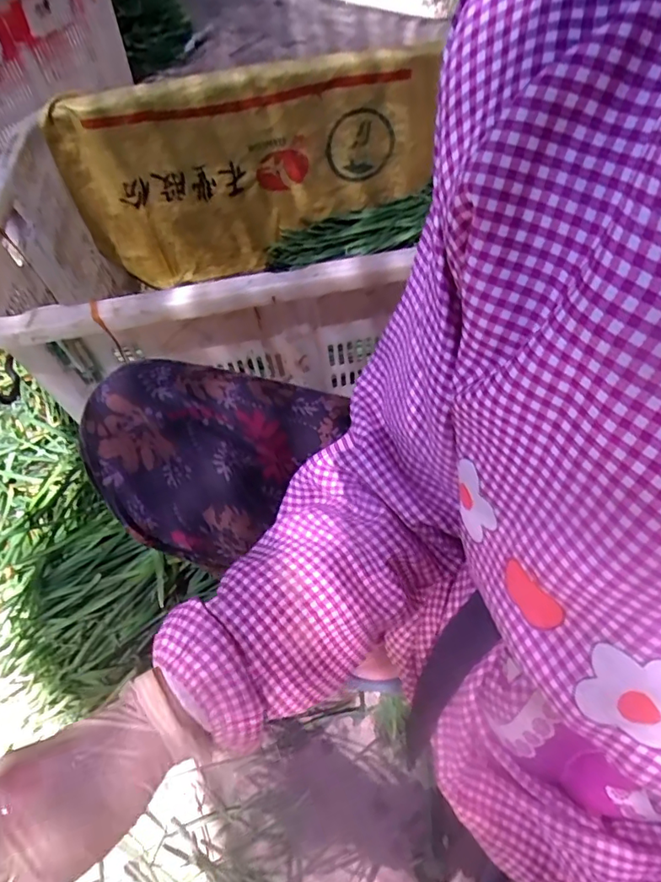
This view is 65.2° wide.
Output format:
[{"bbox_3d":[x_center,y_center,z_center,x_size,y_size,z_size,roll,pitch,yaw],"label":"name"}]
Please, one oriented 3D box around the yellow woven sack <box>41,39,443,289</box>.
[{"bbox_3d":[-0.108,-0.434,0.848,0.582,0.294,0.090,-18,56,-9],"label":"yellow woven sack"}]

